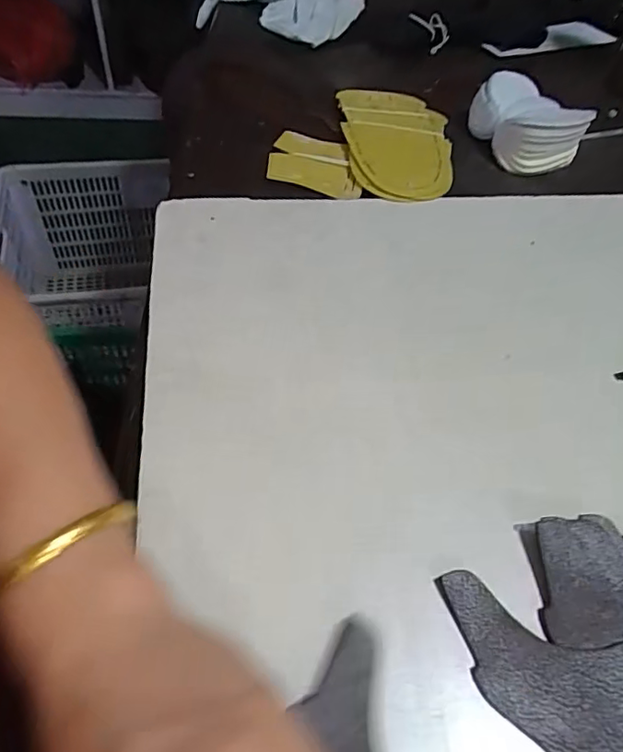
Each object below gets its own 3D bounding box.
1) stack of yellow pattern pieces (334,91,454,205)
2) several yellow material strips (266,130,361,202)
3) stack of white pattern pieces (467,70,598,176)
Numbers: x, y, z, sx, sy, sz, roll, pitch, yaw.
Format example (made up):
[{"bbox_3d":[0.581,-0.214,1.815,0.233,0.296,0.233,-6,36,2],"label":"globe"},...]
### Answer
[{"bbox_3d":[0.084,-0.219,0.506,0.104,0.016,0.168,0,52,-6],"label":"stack of yellow pattern pieces"},{"bbox_3d":[0.005,-0.187,0.480,0.083,0.009,0.078,16,53,-1],"label":"several yellow material strips"},{"bbox_3d":[0.211,-0.248,0.526,0.087,0.045,0.092,-10,54,-13],"label":"stack of white pattern pieces"}]

